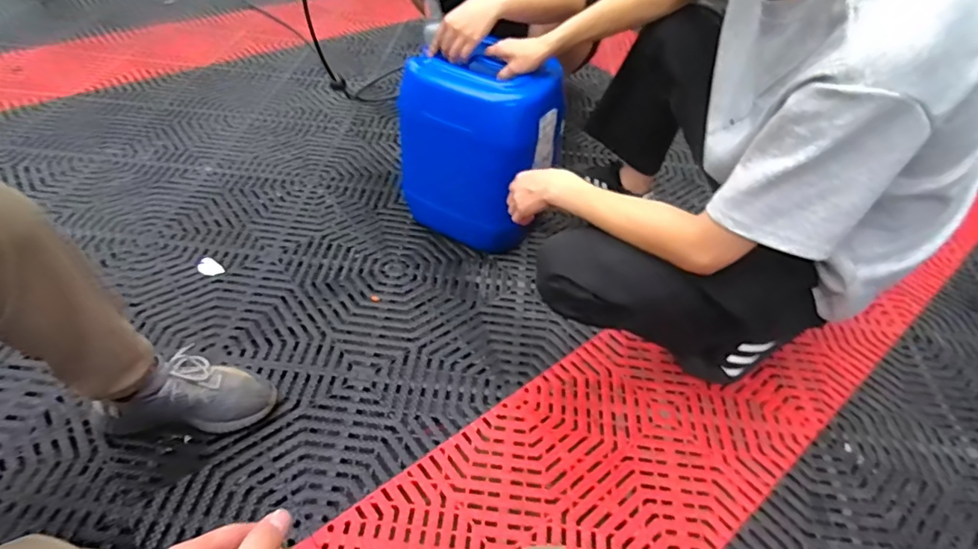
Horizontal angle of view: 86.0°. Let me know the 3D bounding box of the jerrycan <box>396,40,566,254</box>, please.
[{"bbox_3d":[-0.022,-0.292,1.224,0.301,0.391,0.219,28,51,19],"label":"jerrycan"}]

